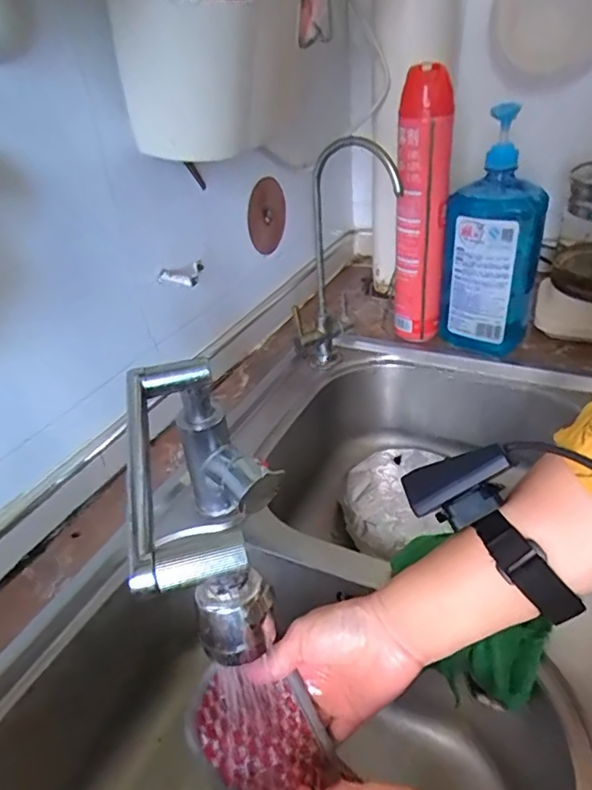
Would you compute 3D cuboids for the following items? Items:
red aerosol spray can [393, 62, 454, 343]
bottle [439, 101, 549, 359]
[{"bbox_3d":[0.160,-0.226,0.690,0.063,0.324,0.050,6,36,17],"label":"red aerosol spray can"},{"bbox_3d":[0.238,-0.188,0.669,0.112,0.285,0.058,18,41,31],"label":"bottle"}]

